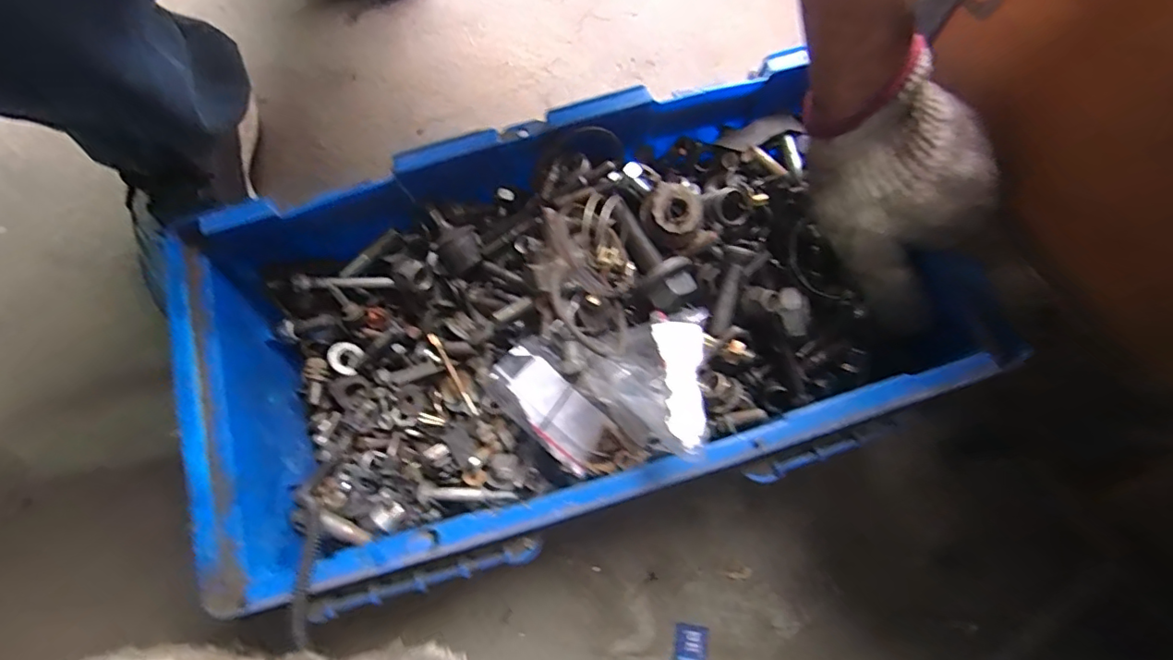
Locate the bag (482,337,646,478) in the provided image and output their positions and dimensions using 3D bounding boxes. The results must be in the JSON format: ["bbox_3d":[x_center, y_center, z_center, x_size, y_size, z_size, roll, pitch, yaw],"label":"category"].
[{"bbox_3d":[-0.014,0.049,0.310,0.093,0.022,0.041,44,79,-8],"label":"bag"}]

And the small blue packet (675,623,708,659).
[{"bbox_3d":[0.076,0.233,0.391,0.024,0.004,0.034,5,74,3],"label":"small blue packet"}]

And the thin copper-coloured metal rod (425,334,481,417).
[{"bbox_3d":[-0.087,0.029,0.351,0.005,0.008,0.064,-31,76,-7],"label":"thin copper-coloured metal rod"}]

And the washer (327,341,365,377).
[{"bbox_3d":[-0.171,0.020,0.380,0.023,0.006,0.023,15,58,-26],"label":"washer"}]

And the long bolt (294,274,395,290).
[{"bbox_3d":[-0.165,-0.033,0.365,0.062,0.006,0.009,-1,74,-13],"label":"long bolt"}]

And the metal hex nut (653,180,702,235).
[{"bbox_3d":[0.056,-0.075,0.332,0.029,0.011,0.033,5,74,3],"label":"metal hex nut"}]

